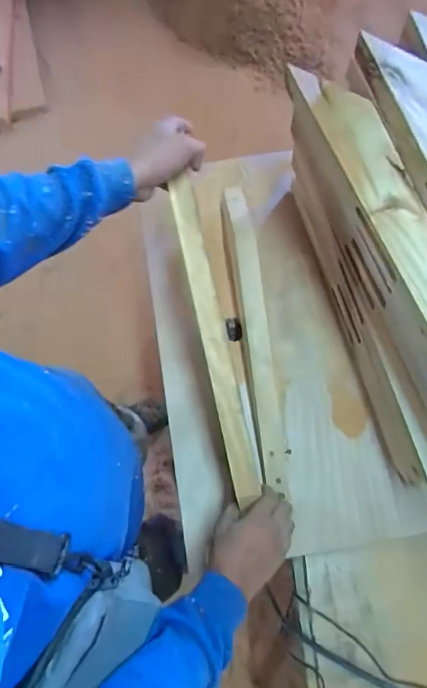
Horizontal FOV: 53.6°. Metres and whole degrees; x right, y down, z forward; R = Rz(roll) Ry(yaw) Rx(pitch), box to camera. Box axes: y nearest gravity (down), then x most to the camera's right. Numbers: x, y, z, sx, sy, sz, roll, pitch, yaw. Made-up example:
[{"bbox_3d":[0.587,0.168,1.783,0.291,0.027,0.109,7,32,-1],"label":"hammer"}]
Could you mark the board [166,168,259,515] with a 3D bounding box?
[{"bbox_3d":[0.000,0.001,0.534,0.035,0.017,0.402,-12,90,-4],"label":"board"}]

